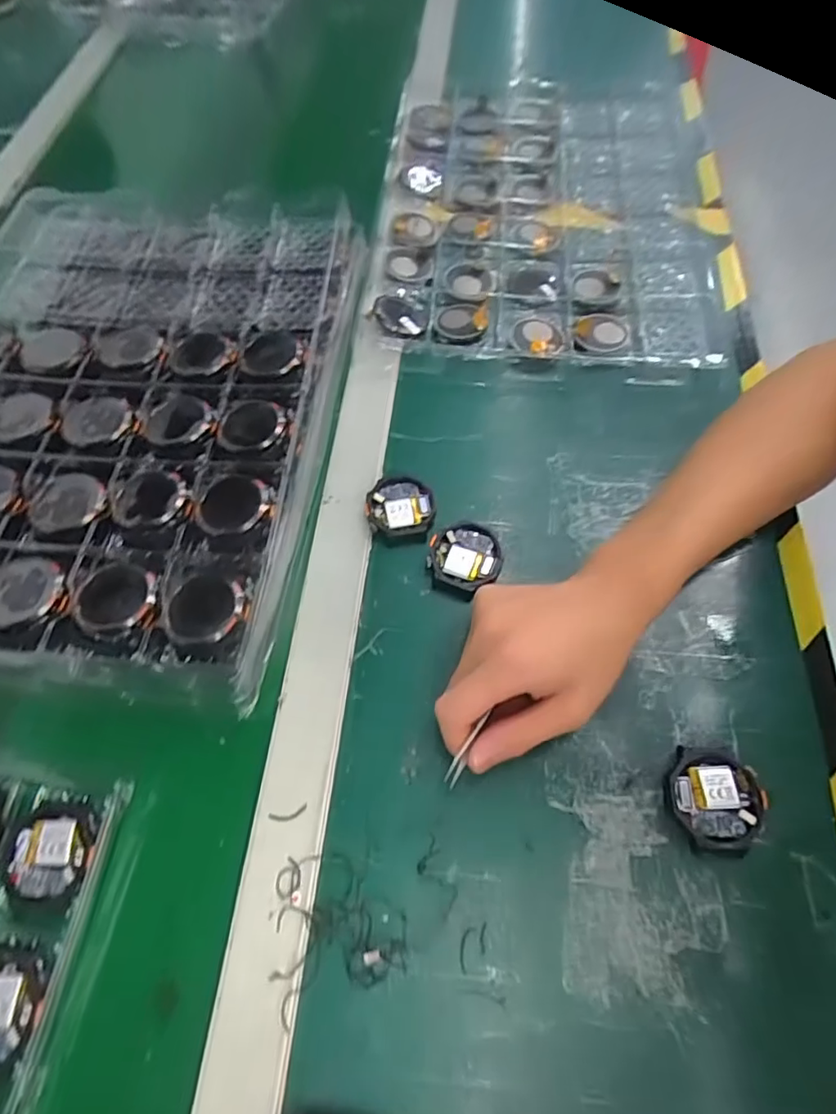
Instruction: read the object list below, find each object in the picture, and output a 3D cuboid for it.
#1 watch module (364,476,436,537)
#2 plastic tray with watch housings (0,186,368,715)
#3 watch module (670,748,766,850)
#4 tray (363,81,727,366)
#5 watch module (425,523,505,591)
[{"bbox_3d":[-0.013,-0.036,0.399,0.047,0.010,0.046,-12,63,-5],"label":"watch module"},{"bbox_3d":[-0.228,-0.122,0.430,0.314,0.046,0.431,6,63,4],"label":"plastic tray with watch housings"},{"bbox_3d":[0.164,0.134,0.311,0.048,0.009,0.049,24,66,13],"label":"watch module"},{"bbox_3d":[0.122,-0.341,0.541,0.304,0.028,0.407,5,63,4],"label":"tray"},{"bbox_3d":[0.033,-0.002,0.383,0.048,0.009,0.050,22,65,12],"label":"watch module"}]

